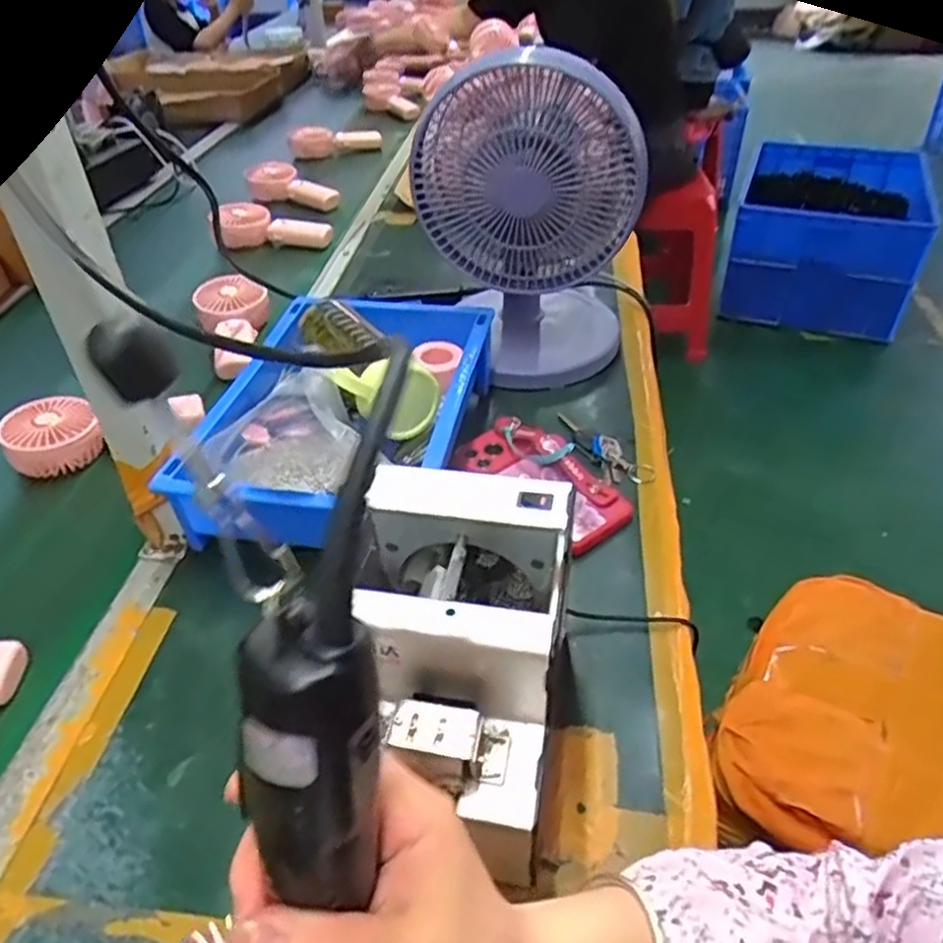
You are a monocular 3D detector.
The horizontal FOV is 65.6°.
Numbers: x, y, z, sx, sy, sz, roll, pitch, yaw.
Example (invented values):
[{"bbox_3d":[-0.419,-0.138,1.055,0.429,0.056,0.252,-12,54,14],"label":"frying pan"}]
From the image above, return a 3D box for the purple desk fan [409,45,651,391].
[{"bbox_3d":[0.055,-0.251,0.734,0.207,0.293,0.192,4,40,7],"label":"purple desk fan"}]

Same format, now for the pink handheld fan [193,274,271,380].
[{"bbox_3d":[-0.281,-0.164,0.863,0.084,0.047,0.157,-8,56,-8],"label":"pink handheld fan"}]

